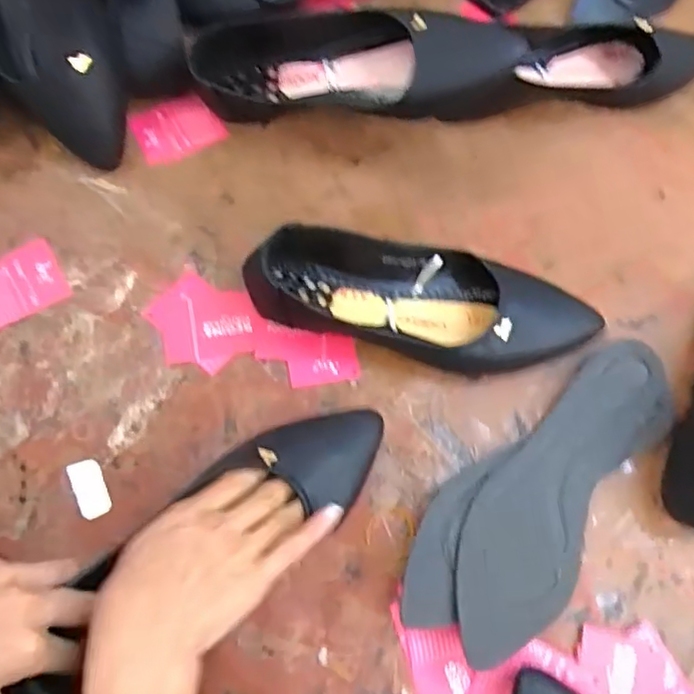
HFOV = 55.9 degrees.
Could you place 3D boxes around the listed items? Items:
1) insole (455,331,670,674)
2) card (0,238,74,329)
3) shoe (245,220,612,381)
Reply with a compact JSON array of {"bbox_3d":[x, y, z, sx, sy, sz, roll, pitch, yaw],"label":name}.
[{"bbox_3d":[0.149,0.101,0.459,0.079,0.022,0.247,36,72,13],"label":"insole"},{"bbox_3d":[-0.263,-0.046,0.515,0.077,0.005,0.056,-29,79,-13],"label":"card"},{"bbox_3d":[0.058,-0.038,0.494,0.263,0.058,0.094,15,69,6],"label":"shoe"}]

